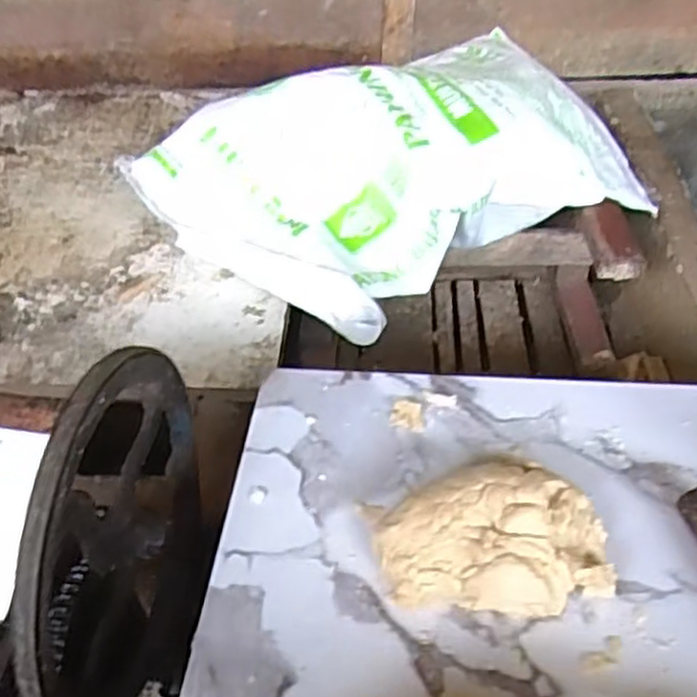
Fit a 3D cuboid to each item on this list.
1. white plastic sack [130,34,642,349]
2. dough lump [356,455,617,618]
[{"bbox_3d":[0.081,-0.262,1.065,0.677,0.199,0.407,-24,50,-22],"label":"white plastic sack"},{"bbox_3d":[0.088,0.119,0.471,0.154,0.058,0.095,10,46,10],"label":"dough lump"}]

